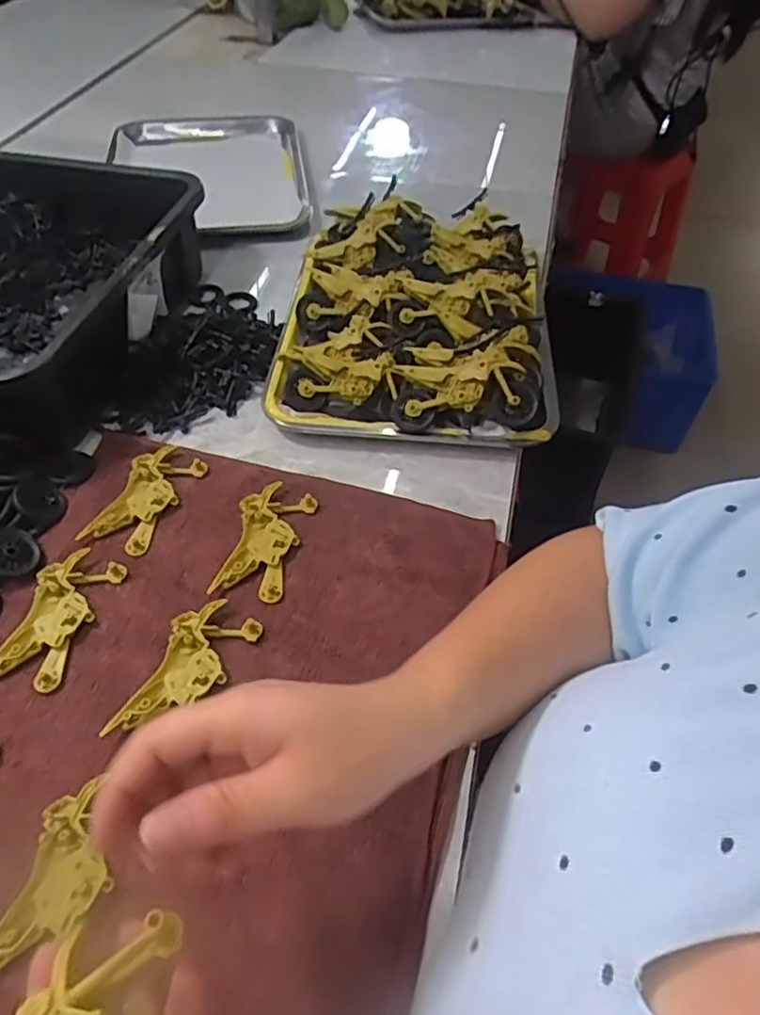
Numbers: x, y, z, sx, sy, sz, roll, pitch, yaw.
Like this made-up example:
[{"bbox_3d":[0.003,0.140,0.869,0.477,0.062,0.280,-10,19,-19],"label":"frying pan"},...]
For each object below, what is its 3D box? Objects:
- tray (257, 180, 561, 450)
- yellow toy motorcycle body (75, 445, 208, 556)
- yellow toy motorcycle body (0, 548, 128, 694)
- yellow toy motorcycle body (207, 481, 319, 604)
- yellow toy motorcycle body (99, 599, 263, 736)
[{"bbox_3d":[0.037,-0.200,0.655,0.253,0.068,0.341,4,50,2],"label":"tray"},{"bbox_3d":[-0.181,-0.008,0.514,0.051,0.012,0.101,14,51,11],"label":"yellow toy motorcycle body"},{"bbox_3d":[-0.220,0.074,0.445,0.052,0.009,0.101,14,50,8],"label":"yellow toy motorcycle body"},{"bbox_3d":[-0.086,0.024,0.489,0.052,0.011,0.099,11,50,8],"label":"yellow toy motorcycle body"},{"bbox_3d":[-0.123,0.104,0.419,0.050,0.011,0.100,22,52,15],"label":"yellow toy motorcycle body"}]

